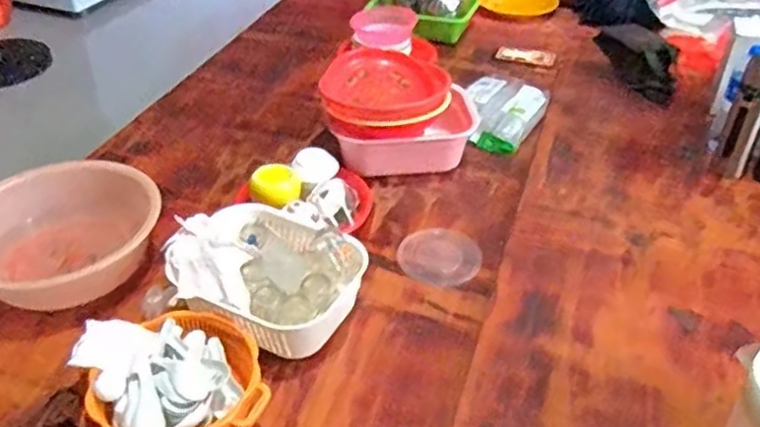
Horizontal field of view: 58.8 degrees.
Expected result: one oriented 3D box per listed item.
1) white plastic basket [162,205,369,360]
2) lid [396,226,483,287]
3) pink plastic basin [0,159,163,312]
[{"bbox_3d":[-0.174,0.101,1.061,0.256,0.127,0.246,26,46,30],"label":"white plastic basket"},{"bbox_3d":[0.107,0.074,1.201,0.145,0.009,0.148,0,38,0],"label":"lid"},{"bbox_3d":[-0.546,0.047,1.159,0.325,0.107,0.325,0,38,0],"label":"pink plastic basin"}]

